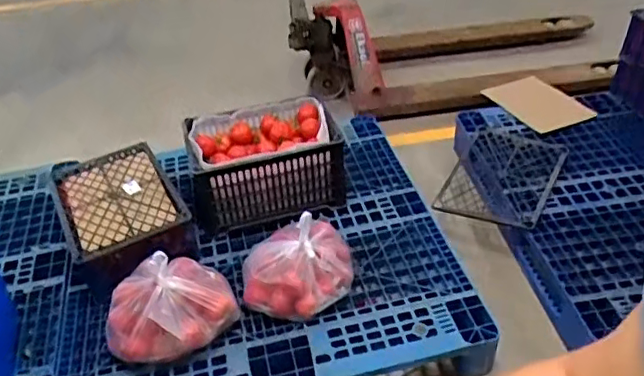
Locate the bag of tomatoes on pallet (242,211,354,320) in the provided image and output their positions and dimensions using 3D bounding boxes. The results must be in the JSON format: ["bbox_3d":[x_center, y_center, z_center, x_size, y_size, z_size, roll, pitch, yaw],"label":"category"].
[{"bbox_3d":[-0.066,0.192,1.561,0.288,0.195,0.267,-1,39,4],"label":"bag of tomatoes on pallet"}]

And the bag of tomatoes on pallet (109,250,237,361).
[{"bbox_3d":[-0.384,0.267,1.442,0.310,0.196,0.236,-3,39,2],"label":"bag of tomatoes on pallet"}]

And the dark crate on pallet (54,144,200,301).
[{"bbox_3d":[-0.608,0.083,1.765,0.328,0.182,0.480,-23,43,-21],"label":"dark crate on pallet"}]

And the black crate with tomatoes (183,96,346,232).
[{"bbox_3d":[-0.174,-0.074,1.826,0.457,0.273,0.276,-11,40,-7],"label":"black crate with tomatoes"}]

